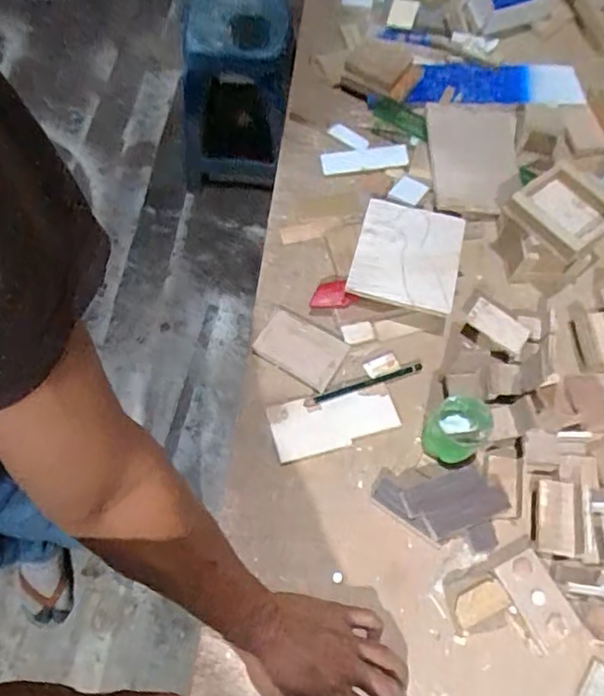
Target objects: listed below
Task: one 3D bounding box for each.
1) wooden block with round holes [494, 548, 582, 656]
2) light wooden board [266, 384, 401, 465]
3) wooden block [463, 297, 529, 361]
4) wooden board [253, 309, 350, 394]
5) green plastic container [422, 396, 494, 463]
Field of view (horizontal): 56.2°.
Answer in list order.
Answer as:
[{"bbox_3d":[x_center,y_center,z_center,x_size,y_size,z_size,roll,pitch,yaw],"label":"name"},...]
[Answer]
[{"bbox_3d":[0.229,0.245,0.551,0.048,0.024,0.082,-24,67,-10],"label":"wooden block with round holes"},{"bbox_3d":[0.036,0.082,0.638,0.140,0.008,0.065,-13,71,-7],"label":"light wooden board"},{"bbox_3d":[0.226,-0.021,0.660,0.069,0.034,0.041,32,70,15],"label":"wooden block"},{"bbox_3d":[-0.002,0.000,0.661,0.099,0.010,0.067,32,70,15],"label":"wooden board"},{"bbox_3d":[0.163,0.082,0.591,0.057,0.065,0.056,0,65,1],"label":"green plastic container"}]

